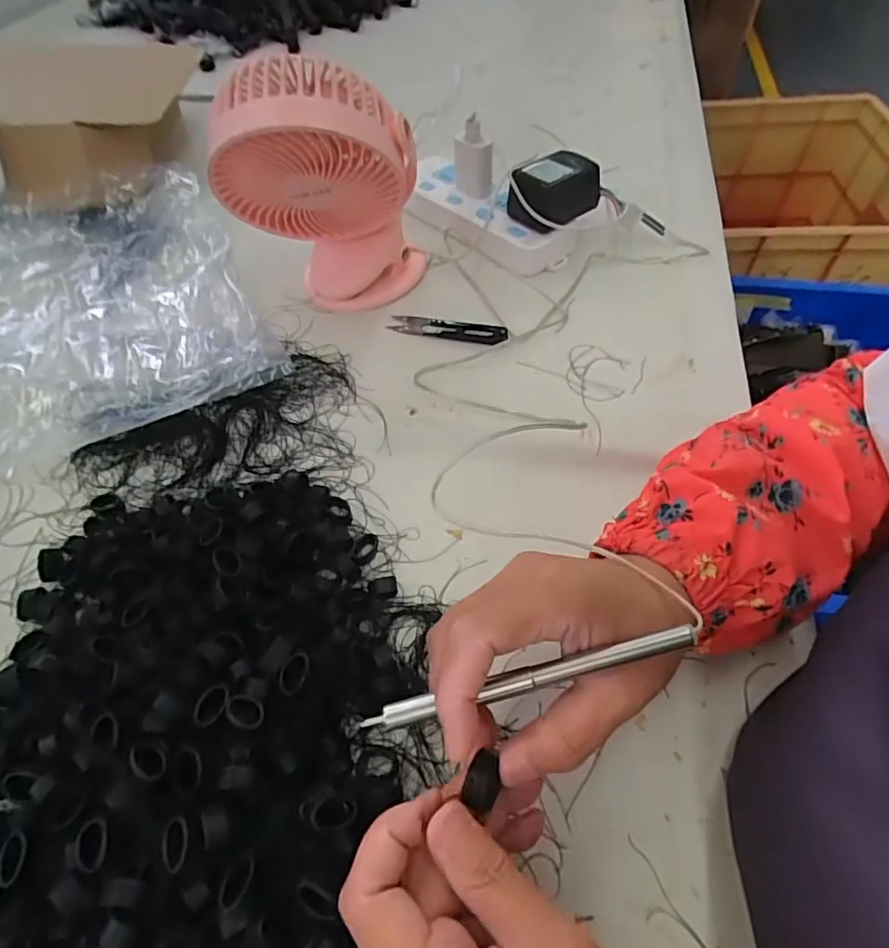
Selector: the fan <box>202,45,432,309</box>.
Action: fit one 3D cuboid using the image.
[{"bbox_3d":[-0.090,-0.212,0.435,0.145,0.173,0.104,-3,54,-3],"label":"fan"}]

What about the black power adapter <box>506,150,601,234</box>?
[{"bbox_3d":[0.100,-0.250,0.510,0.082,0.050,0.052,-34,59,-22],"label":"black power adapter"}]

